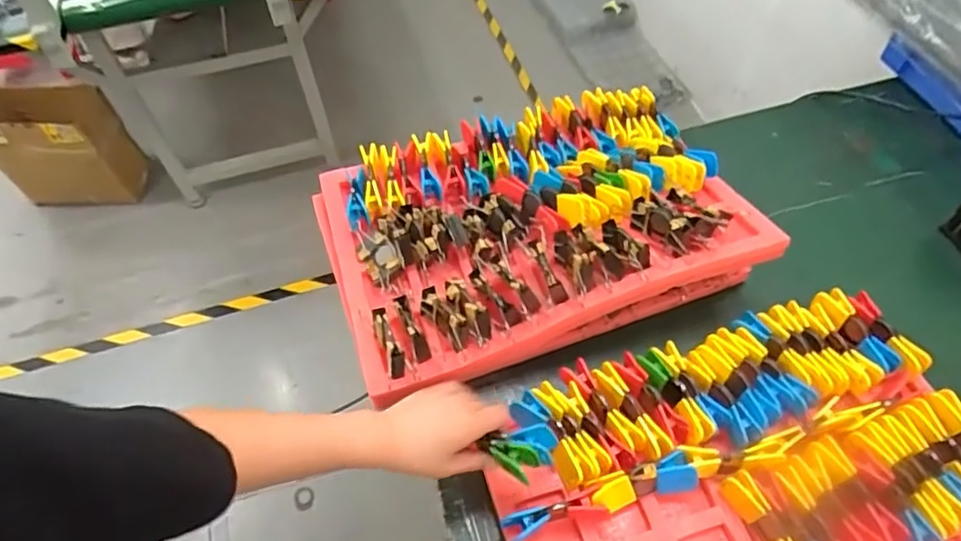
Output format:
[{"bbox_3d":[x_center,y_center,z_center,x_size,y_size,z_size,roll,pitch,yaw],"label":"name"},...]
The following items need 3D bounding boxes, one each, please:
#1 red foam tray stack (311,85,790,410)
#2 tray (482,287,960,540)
[{"bbox_3d":[0.058,-0.066,0.758,0.499,0.100,0.342,-17,56,-9],"label":"red foam tray stack"},{"bbox_3d":[0.270,0.220,0.589,0.483,0.050,0.337,-15,56,-8],"label":"tray"}]

